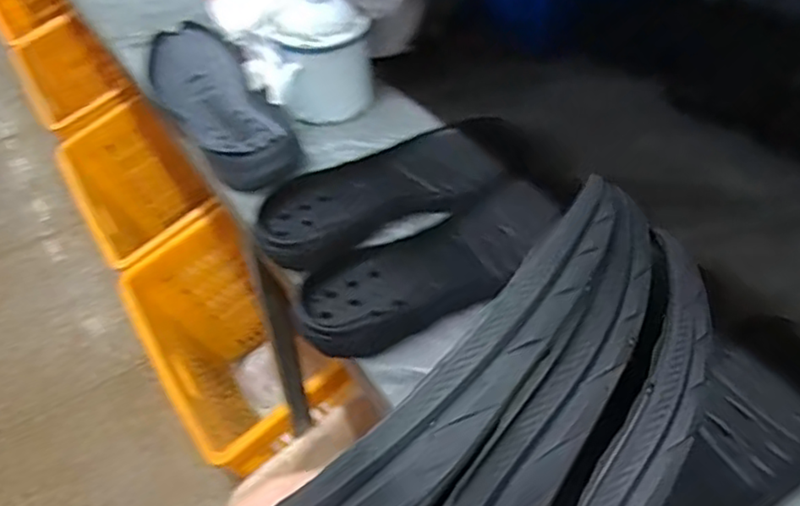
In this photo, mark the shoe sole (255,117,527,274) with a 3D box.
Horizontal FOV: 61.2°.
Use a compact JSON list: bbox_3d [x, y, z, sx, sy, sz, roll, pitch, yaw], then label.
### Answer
[{"bbox_3d":[0.004,-0.069,0.648,0.292,0.022,0.116,-25,50,-21],"label":"shoe sole"}]

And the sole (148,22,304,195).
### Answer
[{"bbox_3d":[-0.204,-0.169,0.747,0.100,0.038,0.315,-21,49,-18],"label":"sole"}]

